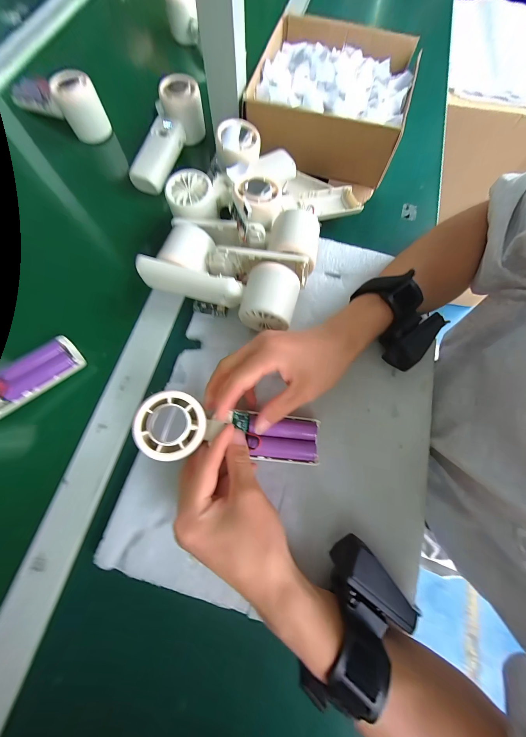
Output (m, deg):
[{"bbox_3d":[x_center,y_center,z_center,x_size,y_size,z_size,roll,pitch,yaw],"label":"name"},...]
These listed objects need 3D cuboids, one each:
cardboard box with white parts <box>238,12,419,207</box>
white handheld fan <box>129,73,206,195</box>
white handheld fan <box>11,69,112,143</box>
[{"bbox_3d":[0.102,-0.394,0.361,0.202,0.072,0.227,18,75,4],"label":"cardboard box with white parts"},{"bbox_3d":[-0.136,-0.330,0.350,0.062,0.050,0.158,16,75,3],"label":"white handheld fan"},{"bbox_3d":[-0.310,-0.408,0.368,0.149,0.058,0.055,30,76,7],"label":"white handheld fan"}]

